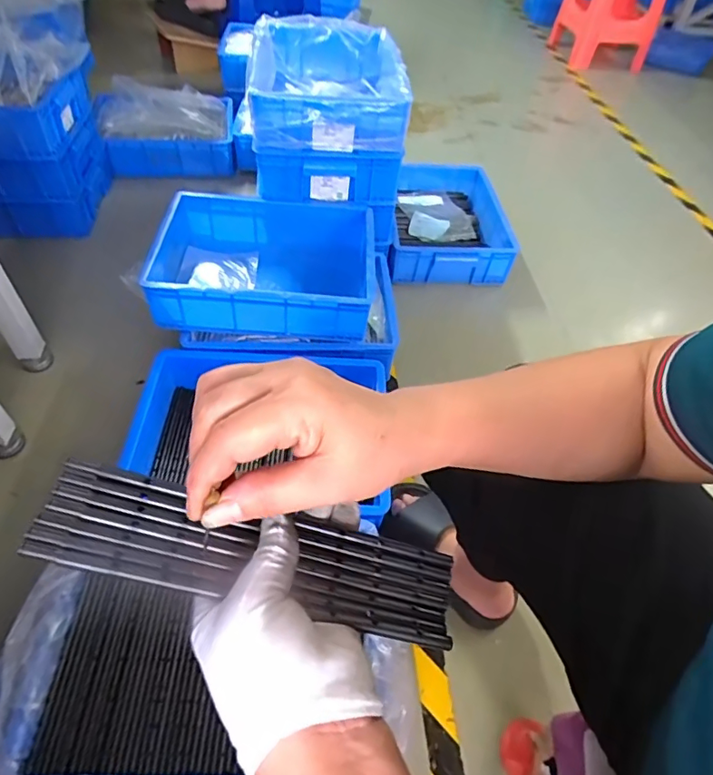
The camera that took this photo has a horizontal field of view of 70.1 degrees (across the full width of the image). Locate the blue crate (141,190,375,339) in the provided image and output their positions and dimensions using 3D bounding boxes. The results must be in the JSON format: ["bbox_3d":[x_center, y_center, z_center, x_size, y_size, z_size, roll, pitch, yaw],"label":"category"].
[{"bbox_3d":[-0.183,-0.246,1.020,0.425,0.124,0.307,4,50,-3],"label":"blue crate"}]

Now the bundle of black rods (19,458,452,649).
[{"bbox_3d":[-0.051,0.091,0.275,0.222,0.011,0.051,17,49,-11],"label":"bundle of black rods"}]

